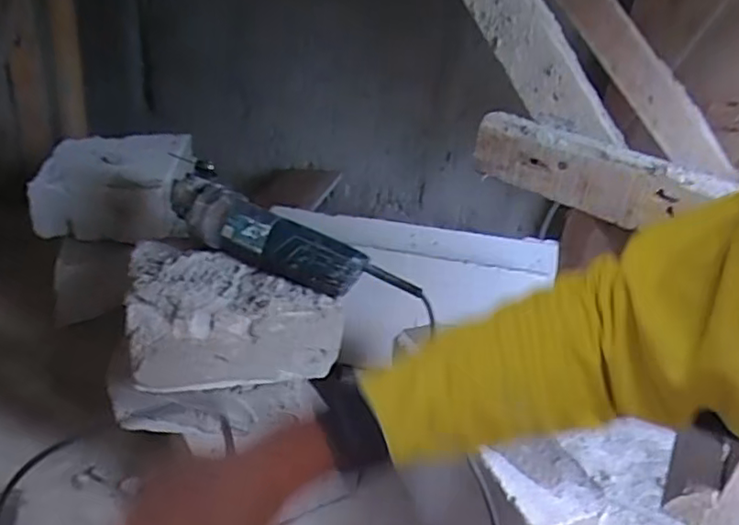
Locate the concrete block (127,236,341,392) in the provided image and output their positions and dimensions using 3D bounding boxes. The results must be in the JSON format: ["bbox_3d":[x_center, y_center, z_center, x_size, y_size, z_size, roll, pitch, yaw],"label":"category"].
[{"bbox_3d":[-0.172,0.055,0.775,0.238,0.113,0.175,-2,28,-16],"label":"concrete block"}]

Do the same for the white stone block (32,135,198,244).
[{"bbox_3d":[-0.442,-0.144,1.082,0.240,0.126,0.252,0,28,-13],"label":"white stone block"}]

